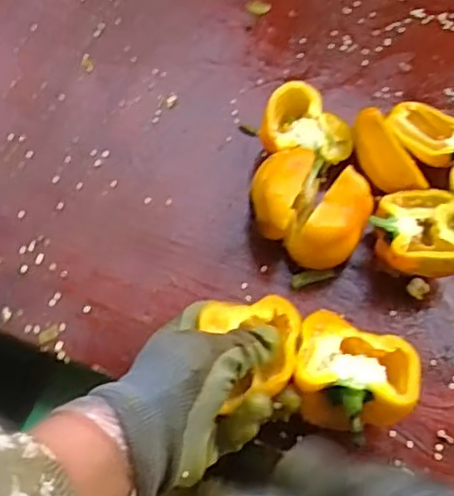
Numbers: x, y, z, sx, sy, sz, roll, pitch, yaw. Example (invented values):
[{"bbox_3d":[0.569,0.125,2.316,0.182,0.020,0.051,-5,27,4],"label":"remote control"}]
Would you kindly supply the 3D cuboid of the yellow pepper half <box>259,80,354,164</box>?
[{"bbox_3d":[0.063,-0.089,0.512,0.070,0.045,0.066,2,62,-3],"label":"yellow pepper half"}]

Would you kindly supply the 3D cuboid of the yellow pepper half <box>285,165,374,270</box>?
[{"bbox_3d":[0.076,-0.012,0.469,0.072,0.055,0.043,-36,70,-20],"label":"yellow pepper half"}]

